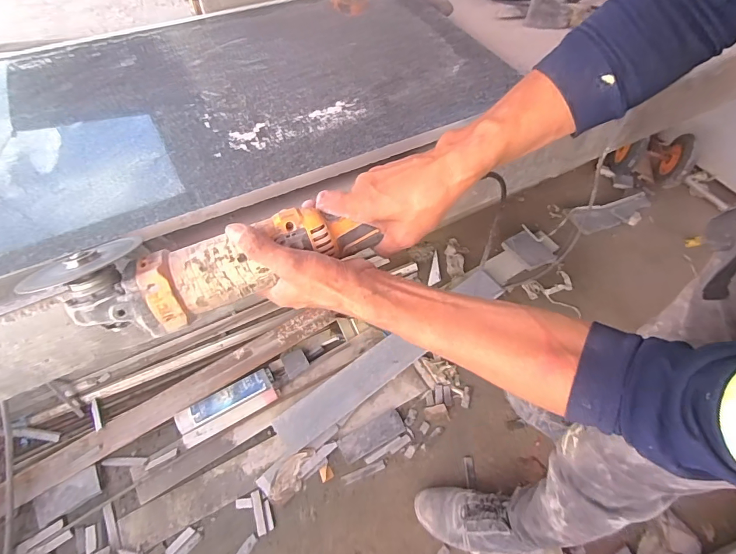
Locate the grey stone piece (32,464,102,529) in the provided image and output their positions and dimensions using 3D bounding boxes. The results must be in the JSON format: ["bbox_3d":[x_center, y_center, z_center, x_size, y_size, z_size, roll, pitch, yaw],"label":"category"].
[{"bbox_3d":[-0.700,0.506,0.948,0.143,0.012,0.071,-27,64,-18],"label":"grey stone piece"}]

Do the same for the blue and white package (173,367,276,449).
[{"bbox_3d":[-0.357,0.333,1.051,0.252,0.044,0.088,-25,64,-18],"label":"blue and white package"}]

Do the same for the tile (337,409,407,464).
[{"bbox_3d":[0.011,0.404,1.047,0.171,0.004,0.065,-24,64,-17],"label":"tile"}]

